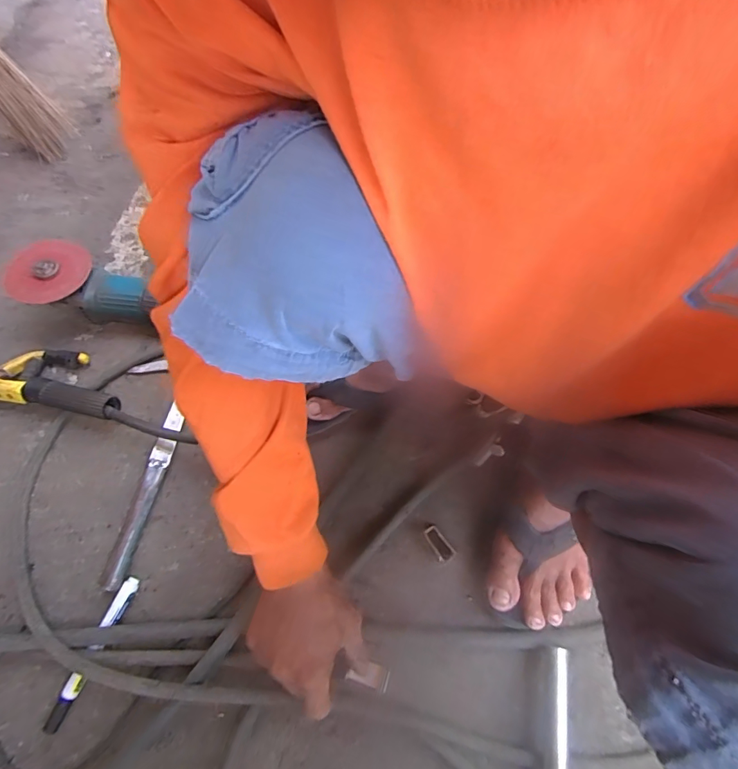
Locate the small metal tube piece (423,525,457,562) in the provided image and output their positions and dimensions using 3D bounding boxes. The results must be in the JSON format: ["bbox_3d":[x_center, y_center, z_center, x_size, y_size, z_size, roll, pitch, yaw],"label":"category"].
[{"bbox_3d":[0.075,0.173,0.487,0.018,0.013,0.039,-29,69,-13],"label":"small metal tube piece"}]

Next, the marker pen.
[{"bbox_3d":[-0.277,0.268,0.451,0.016,0.019,0.144,21,67,10],"label":"marker pen"}]

